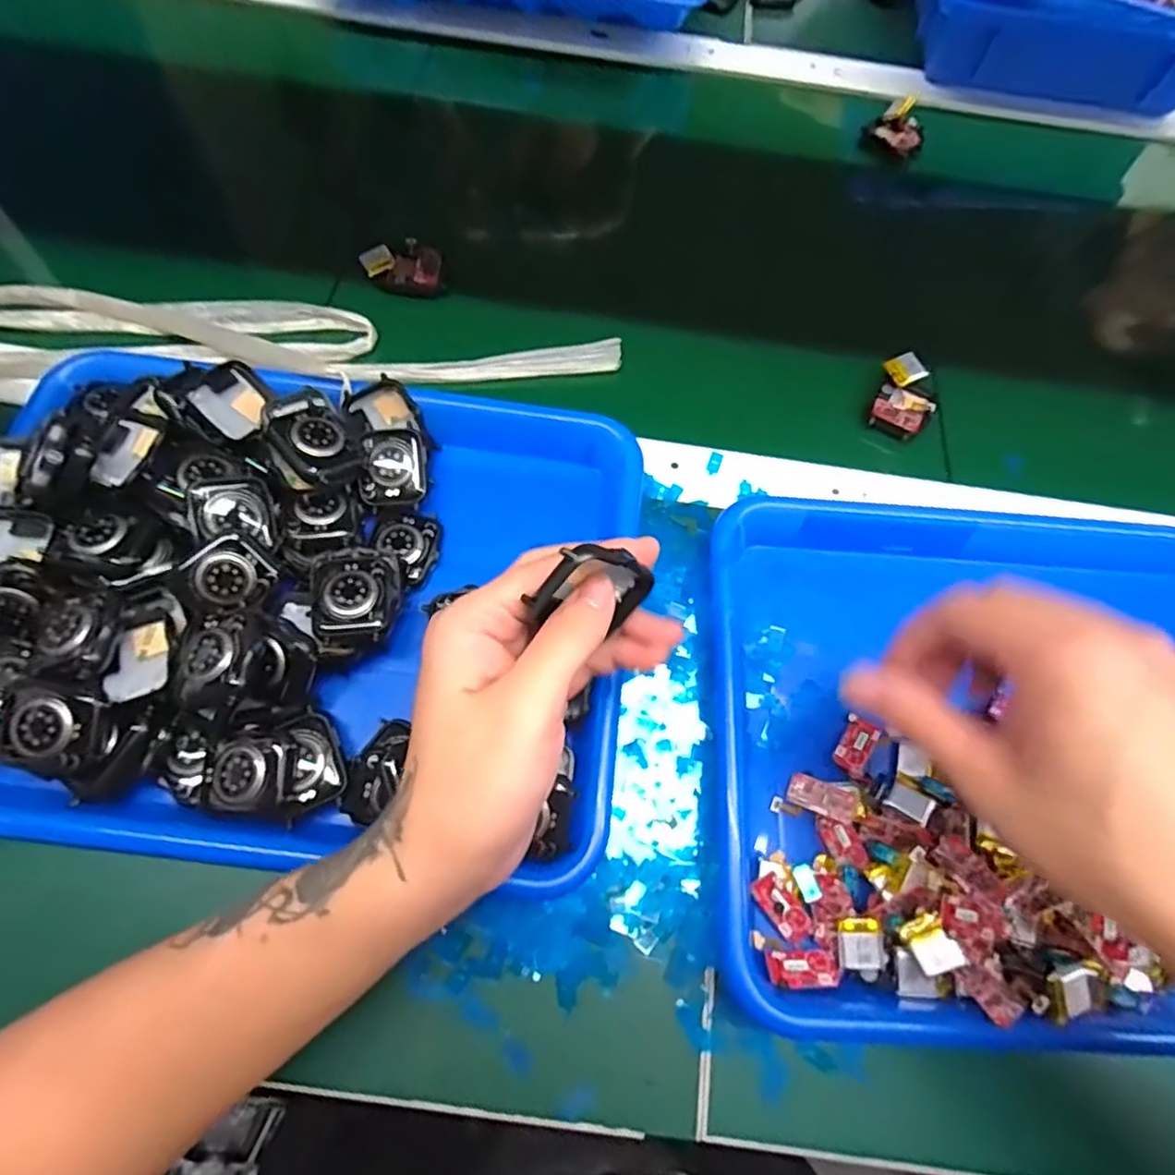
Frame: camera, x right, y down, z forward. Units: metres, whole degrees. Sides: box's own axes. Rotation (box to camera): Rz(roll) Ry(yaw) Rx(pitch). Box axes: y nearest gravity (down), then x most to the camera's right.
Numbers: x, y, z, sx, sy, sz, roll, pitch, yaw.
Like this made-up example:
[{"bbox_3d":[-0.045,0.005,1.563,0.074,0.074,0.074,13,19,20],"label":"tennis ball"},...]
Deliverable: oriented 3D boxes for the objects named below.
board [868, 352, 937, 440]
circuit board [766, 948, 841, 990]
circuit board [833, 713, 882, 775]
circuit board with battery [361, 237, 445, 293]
[{"bbox_3d":[0.206,-0.124,0.413,0.036,0.011,0.058,18,68,5],"label":"board"},{"bbox_3d":[0.093,0.165,0.277,0.031,0.004,0.016,3,37,-5],"label":"circuit board"},{"bbox_3d":[0.135,0.078,0.319,0.016,0.006,0.029,30,70,10],"label":"circuit board"},{"bbox_3d":[-0.124,-0.219,0.433,0.053,0.013,0.034,8,67,1],"label":"circuit board with battery"}]

